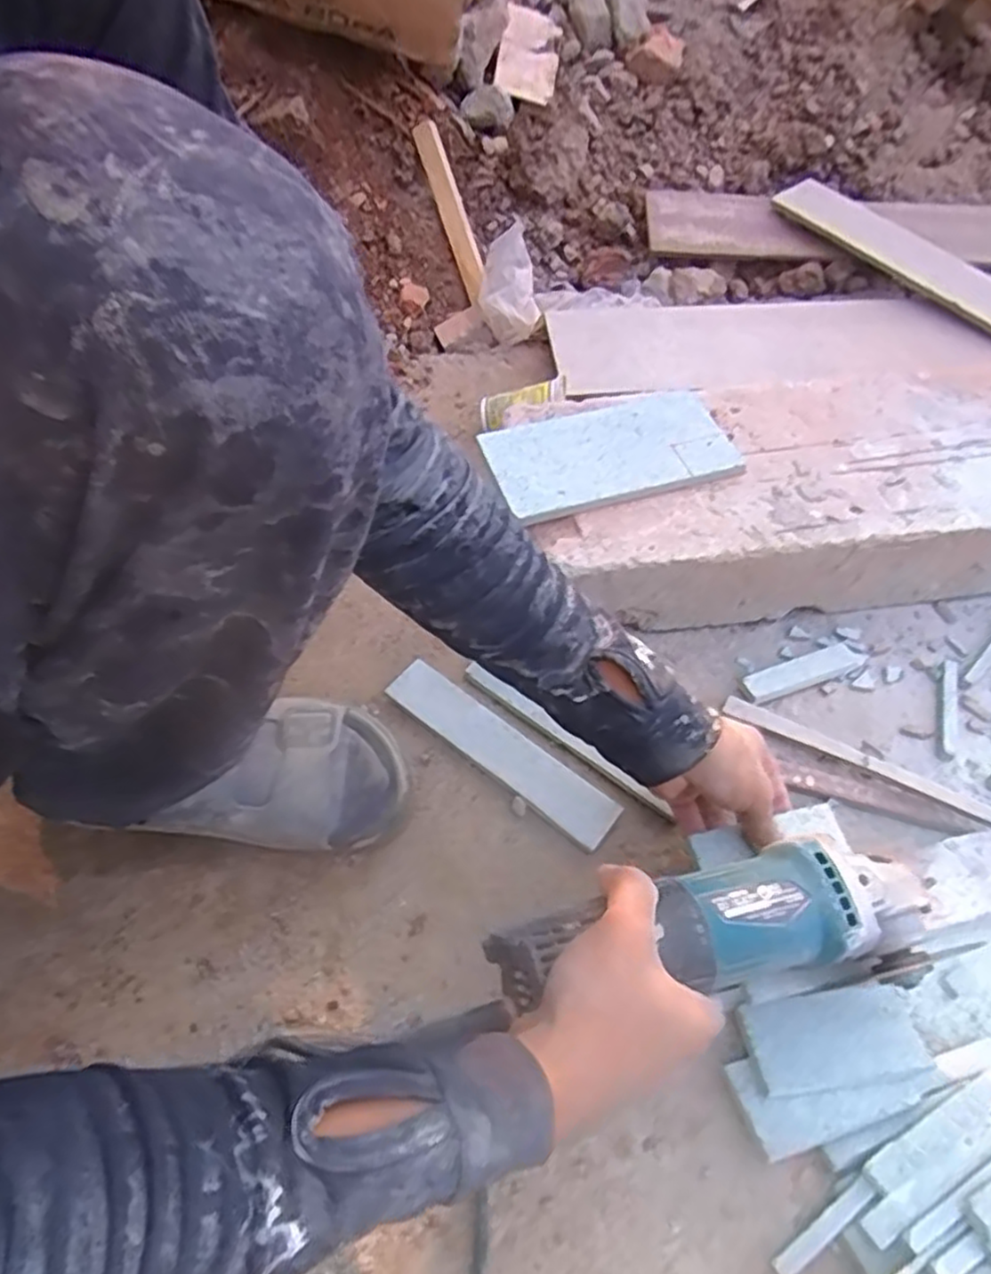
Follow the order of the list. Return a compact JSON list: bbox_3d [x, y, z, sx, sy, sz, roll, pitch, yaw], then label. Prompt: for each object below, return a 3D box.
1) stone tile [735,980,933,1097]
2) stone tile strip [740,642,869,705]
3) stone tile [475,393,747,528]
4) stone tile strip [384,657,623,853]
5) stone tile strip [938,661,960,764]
[{"bbox_3d":[0.202,0.237,0.421,0.101,0.009,0.047,-7,56,-7],"label":"stone tile"},{"bbox_3d":[0.252,0.029,0.582,0.114,0.011,0.026,-18,58,-14],"label":"stone tile strip"},{"bbox_3d":[0.095,-0.152,0.580,0.195,0.016,0.109,-13,57,-11],"label":"stone tile"},{"bbox_3d":[0.002,0.085,0.533,0.195,0.015,0.038,35,61,20],"label":"stone tile strip"},{"bbox_3d":[0.366,0.058,0.568,0.014,0.005,0.094,19,57,11],"label":"stone tile strip"}]

